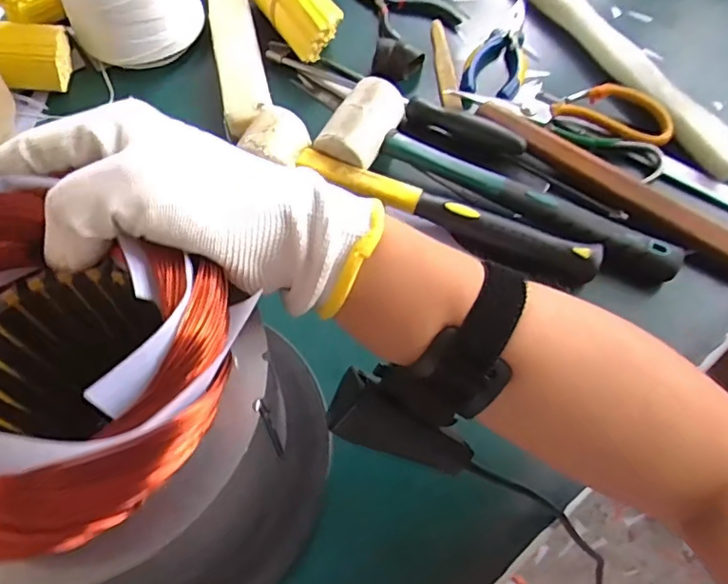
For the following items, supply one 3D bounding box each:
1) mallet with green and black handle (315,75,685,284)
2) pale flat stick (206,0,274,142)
[{"bbox_3d":[0.105,-0.080,0.424,0.279,0.044,0.085,26,65,12],"label":"mallet with green and black handle"},{"bbox_3d":[-0.129,-0.272,0.535,0.042,0.034,0.340,-12,63,-7],"label":"pale flat stick"}]

